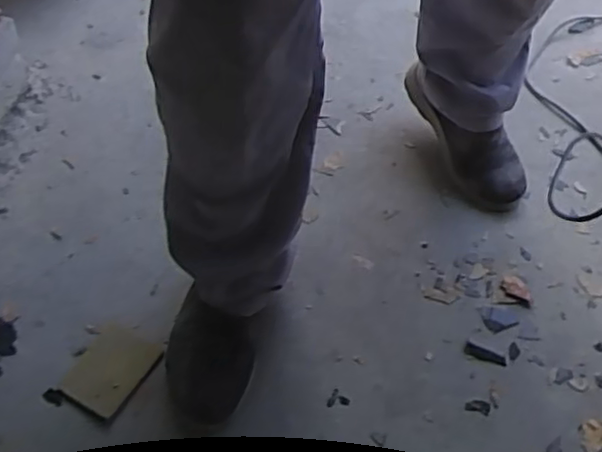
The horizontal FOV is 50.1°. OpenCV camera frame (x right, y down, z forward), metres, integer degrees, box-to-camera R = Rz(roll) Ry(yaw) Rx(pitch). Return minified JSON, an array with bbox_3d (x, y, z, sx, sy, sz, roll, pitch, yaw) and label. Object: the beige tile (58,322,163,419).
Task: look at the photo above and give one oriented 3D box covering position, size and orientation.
[{"bbox_3d":[-0.233,0.172,0.782,0.080,0.006,0.101,28,56,14],"label":"beige tile"}]

